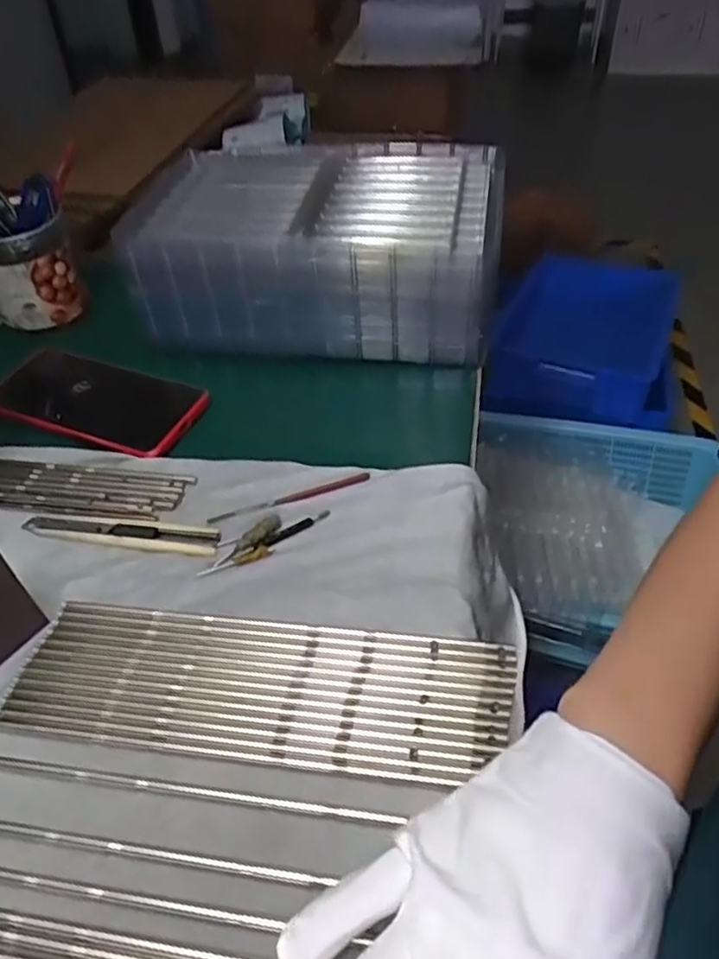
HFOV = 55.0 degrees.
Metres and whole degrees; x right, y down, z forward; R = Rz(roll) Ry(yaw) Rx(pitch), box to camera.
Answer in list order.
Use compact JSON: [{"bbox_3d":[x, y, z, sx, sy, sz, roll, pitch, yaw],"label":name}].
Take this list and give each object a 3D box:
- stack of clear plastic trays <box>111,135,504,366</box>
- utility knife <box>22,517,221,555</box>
[{"bbox_3d":[-0.031,-0.185,0.569,0.279,0.107,0.171,5,46,10],"label":"stack of clear plastic trays"},{"bbox_3d":[-0.151,0.033,0.437,0.127,0.004,0.021,4,46,9],"label":"utility knife"}]

